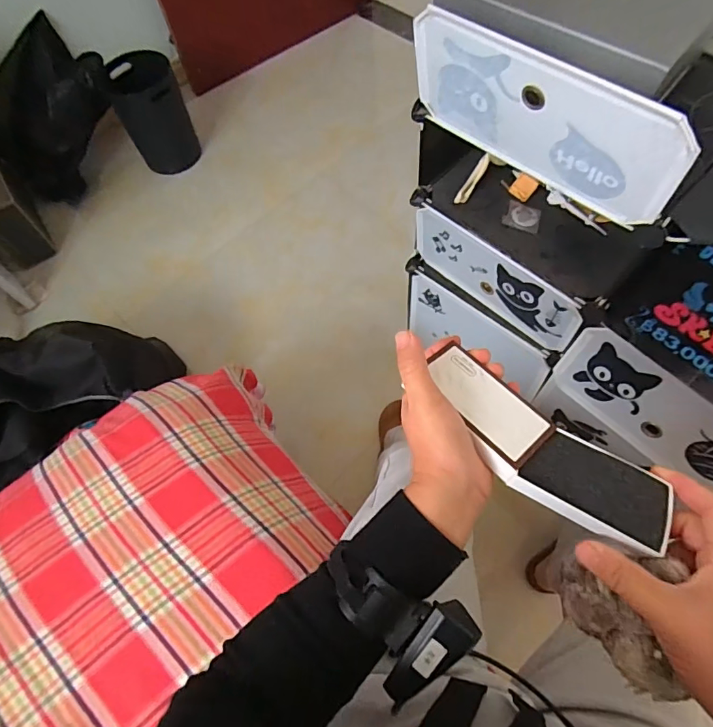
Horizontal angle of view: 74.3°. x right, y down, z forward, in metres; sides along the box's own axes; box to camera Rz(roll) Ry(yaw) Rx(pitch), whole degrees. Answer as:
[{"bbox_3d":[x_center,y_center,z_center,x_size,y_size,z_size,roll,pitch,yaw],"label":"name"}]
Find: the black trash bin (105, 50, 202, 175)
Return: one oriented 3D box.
[{"bbox_3d":[-0.680,-0.841,1.616,0.221,0.304,0.210,-23,65,-8],"label":"black trash bin"}]

